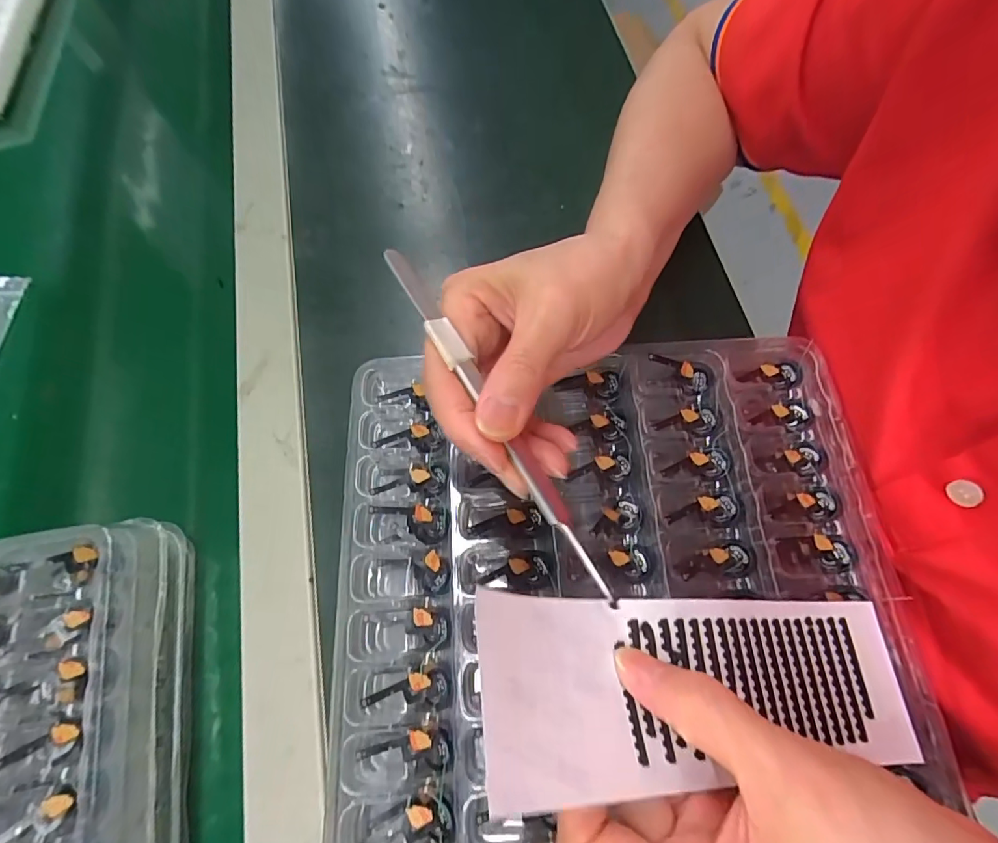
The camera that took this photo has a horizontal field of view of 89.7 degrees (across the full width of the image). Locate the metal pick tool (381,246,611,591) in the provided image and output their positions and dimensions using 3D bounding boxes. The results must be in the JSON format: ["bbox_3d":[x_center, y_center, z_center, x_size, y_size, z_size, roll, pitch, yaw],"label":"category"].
[{"bbox_3d":[-0.002,-0.004,0.191,0.010,0.010,0.151,-30,81,-10],"label":"metal pick tool"}]

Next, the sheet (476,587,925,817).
[{"bbox_3d":[0.081,0.097,0.186,0.186,0.014,0.060,9,53,-19],"label":"sheet"}]

